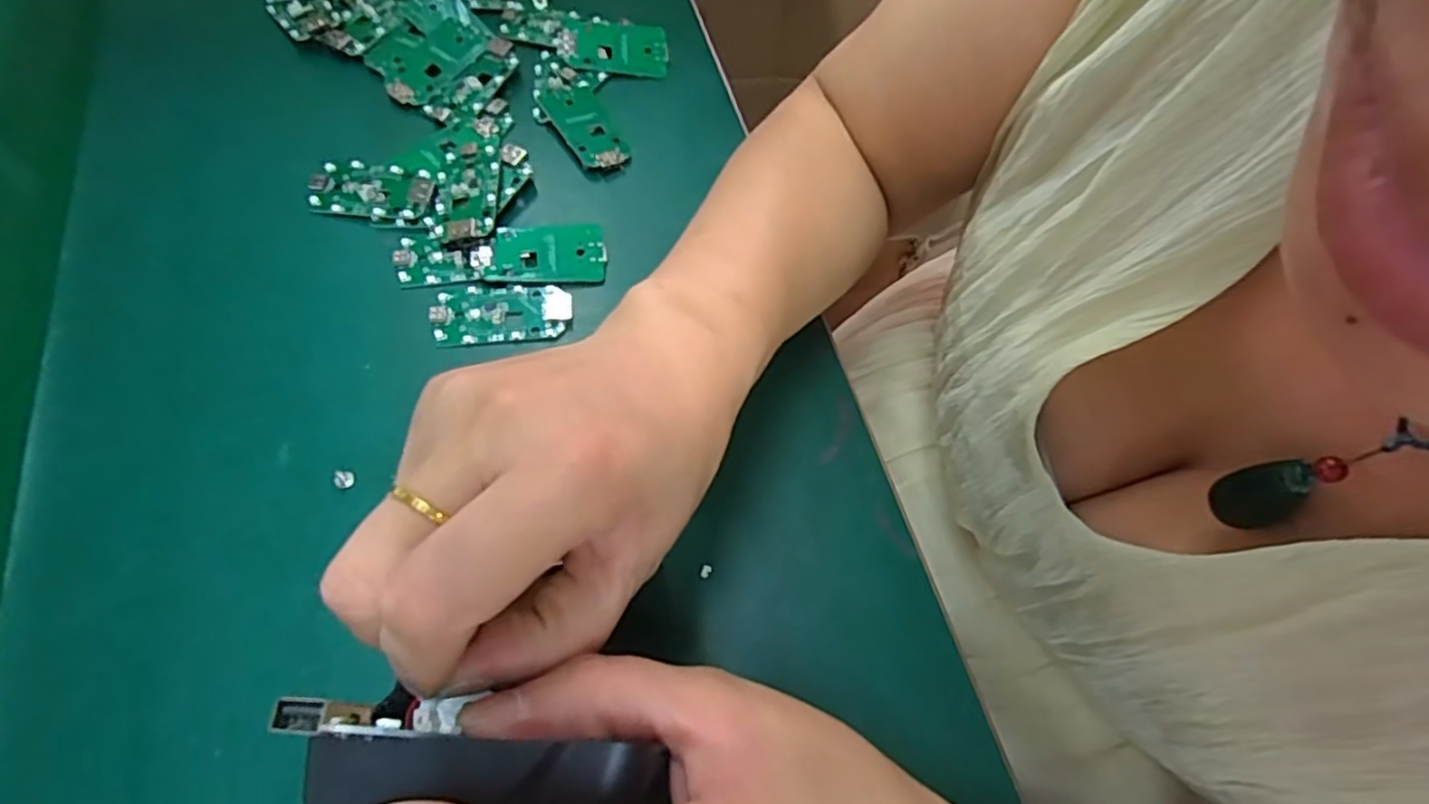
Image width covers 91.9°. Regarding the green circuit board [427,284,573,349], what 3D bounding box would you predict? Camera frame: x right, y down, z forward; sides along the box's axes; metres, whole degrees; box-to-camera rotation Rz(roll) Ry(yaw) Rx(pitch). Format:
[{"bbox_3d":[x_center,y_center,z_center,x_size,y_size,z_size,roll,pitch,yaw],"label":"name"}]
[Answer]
[{"bbox_3d":[-0.101,-0.043,0.329,0.063,0.004,0.031,-8,64,-6],"label":"green circuit board"}]

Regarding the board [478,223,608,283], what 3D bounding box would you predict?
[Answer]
[{"bbox_3d":[-0.084,-0.074,0.343,0.058,0.007,0.029,-3,63,-4],"label":"board"}]

